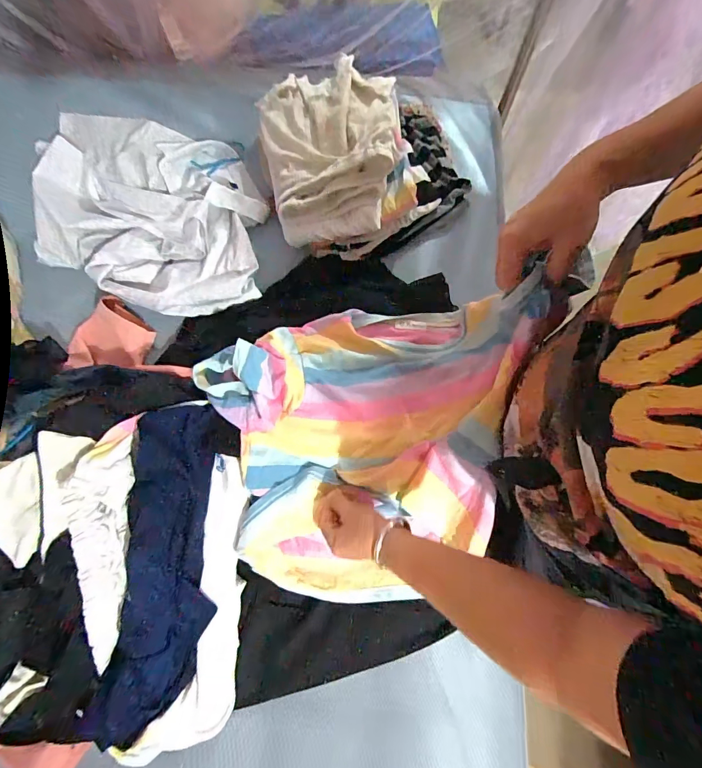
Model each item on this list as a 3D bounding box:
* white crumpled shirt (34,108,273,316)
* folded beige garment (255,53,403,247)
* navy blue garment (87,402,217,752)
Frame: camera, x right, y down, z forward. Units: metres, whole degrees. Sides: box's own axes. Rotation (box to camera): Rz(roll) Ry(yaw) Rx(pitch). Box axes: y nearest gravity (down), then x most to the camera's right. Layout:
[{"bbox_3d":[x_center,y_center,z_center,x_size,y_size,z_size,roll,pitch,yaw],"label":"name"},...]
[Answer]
[{"bbox_3d":[-0.359,-0.325,0.705,0.406,0.067,0.411,2,73,1],"label":"white crumpled shirt"},{"bbox_3d":[-0.040,-0.391,0.647,0.219,0.105,0.285,-4,73,-1],"label":"folded beige garment"},{"bbox_3d":[-0.235,0.228,0.513,0.128,0.047,0.405,4,73,1],"label":"navy blue garment"}]

